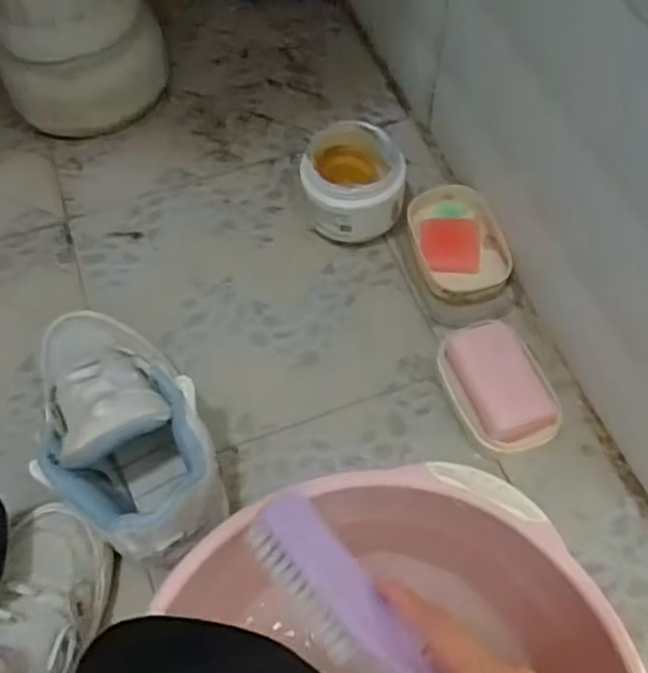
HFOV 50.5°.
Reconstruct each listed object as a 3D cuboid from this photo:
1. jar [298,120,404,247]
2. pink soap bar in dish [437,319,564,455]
[{"bbox_3d":[0.031,-0.147,0.683,0.095,0.088,0.093,-1,62,1],"label":"jar"},{"bbox_3d":[0.155,0.045,0.598,0.080,0.049,0.113,-18,63,-8],"label":"pink soap bar in dish"}]

